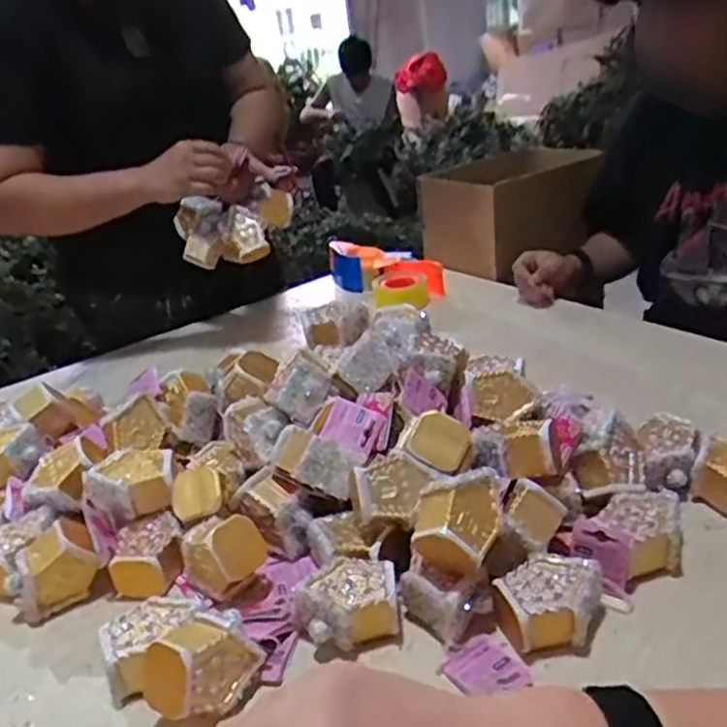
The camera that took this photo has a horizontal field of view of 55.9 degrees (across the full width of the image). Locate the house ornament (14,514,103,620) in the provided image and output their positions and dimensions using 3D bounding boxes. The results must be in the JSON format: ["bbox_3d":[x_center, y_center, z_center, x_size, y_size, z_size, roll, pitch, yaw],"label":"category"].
[{"bbox_3d":[-0.287,0.190,0.635,0.078,0.068,0.051,-19,28,-22],"label":"house ornament"}]

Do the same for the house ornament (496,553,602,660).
[{"bbox_3d":[0.147,0.190,0.539,0.081,0.050,0.058,-7,26,2],"label":"house ornament"}]

